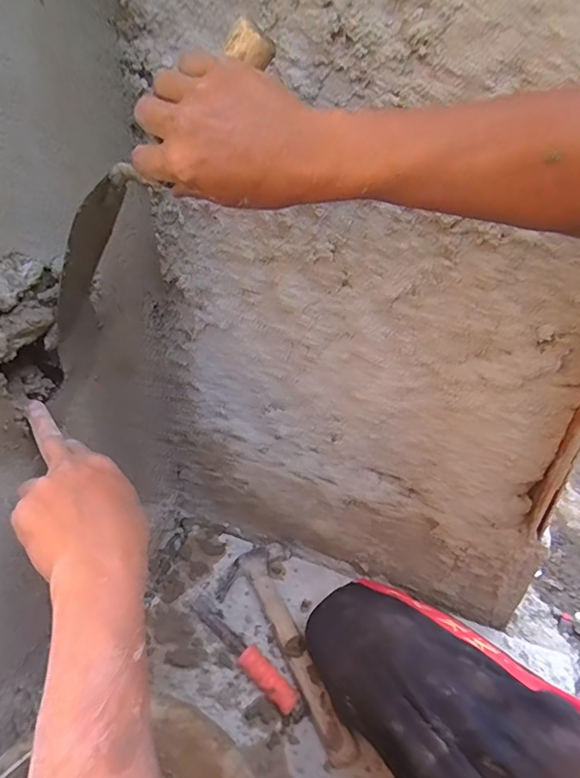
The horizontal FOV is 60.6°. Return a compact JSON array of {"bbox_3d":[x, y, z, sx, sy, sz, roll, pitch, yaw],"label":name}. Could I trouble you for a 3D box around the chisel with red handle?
[{"bbox_3d":[-0.060,0.355,0.673,0.203,0.031,0.033,32,48,31],"label":"chisel with red handle"}]

